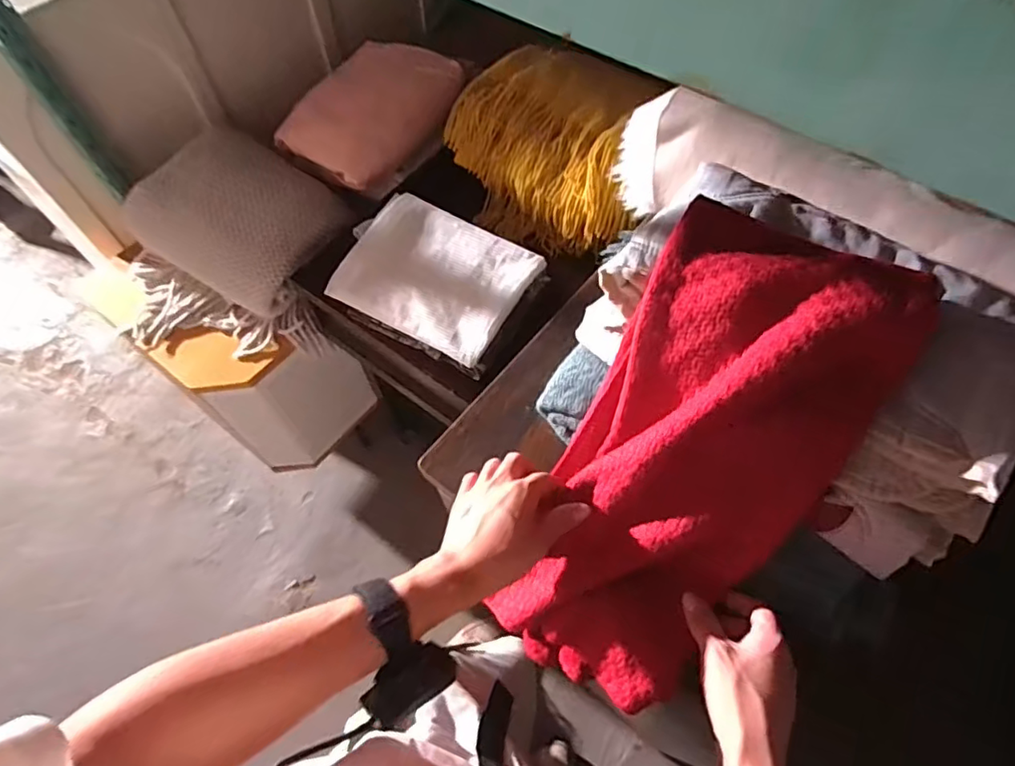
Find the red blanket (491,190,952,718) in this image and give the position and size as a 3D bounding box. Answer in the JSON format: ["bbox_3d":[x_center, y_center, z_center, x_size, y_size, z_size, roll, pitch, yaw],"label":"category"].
[{"bbox_3d":[0.162,0.076,0.513,0.211,0.057,0.439,30,100,17],"label":"red blanket"}]

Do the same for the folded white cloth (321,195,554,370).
[{"bbox_3d":[-0.111,-0.166,0.862,0.272,0.031,0.207,27,65,16],"label":"folded white cloth"}]

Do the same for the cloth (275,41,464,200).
[{"bbox_3d":[-0.273,-0.567,1.204,0.278,0.089,0.386,23,64,14],"label":"cloth"}]

